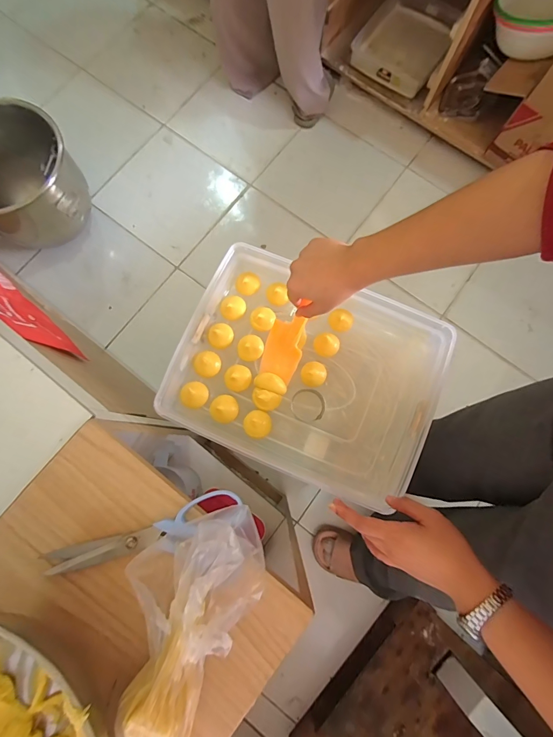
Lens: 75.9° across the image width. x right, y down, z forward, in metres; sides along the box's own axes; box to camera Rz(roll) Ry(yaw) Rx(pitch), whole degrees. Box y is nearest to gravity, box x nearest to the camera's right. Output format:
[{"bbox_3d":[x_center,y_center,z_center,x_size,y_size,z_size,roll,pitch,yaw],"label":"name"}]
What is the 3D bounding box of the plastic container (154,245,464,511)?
[{"bbox_3d":[0.050,0.010,0.530,0.378,0.067,0.284,22,79,4],"label":"plastic container"}]

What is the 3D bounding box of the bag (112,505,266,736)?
[{"bbox_3d":[-0.097,0.233,0.306,0.108,0.055,0.250,27,80,5],"label":"bag"}]

